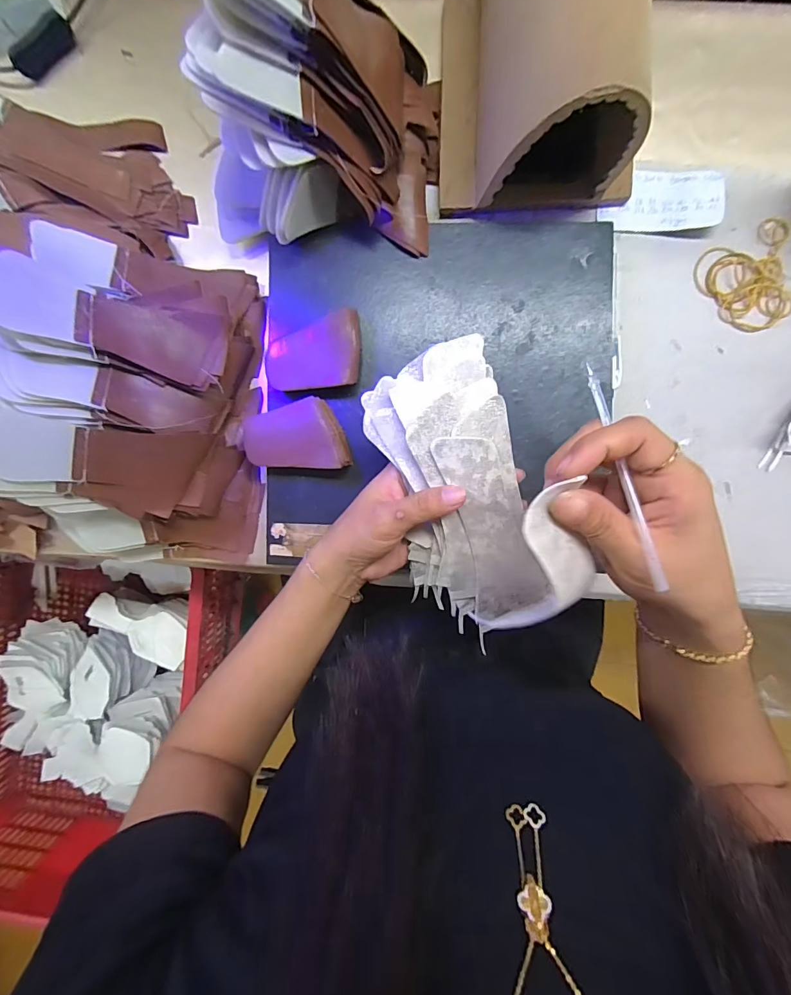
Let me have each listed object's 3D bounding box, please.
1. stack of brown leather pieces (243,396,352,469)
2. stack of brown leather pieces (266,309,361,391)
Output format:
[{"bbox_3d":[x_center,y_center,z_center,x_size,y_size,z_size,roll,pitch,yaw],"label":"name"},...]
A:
[{"bbox_3d":[-0.087,-0.050,0.382,0.082,0.016,0.062,-14,94,3],"label":"stack of brown leather pieces"},{"bbox_3d":[-0.071,-0.127,0.382,0.081,0.022,0.063,-6,94,2],"label":"stack of brown leather pieces"}]

